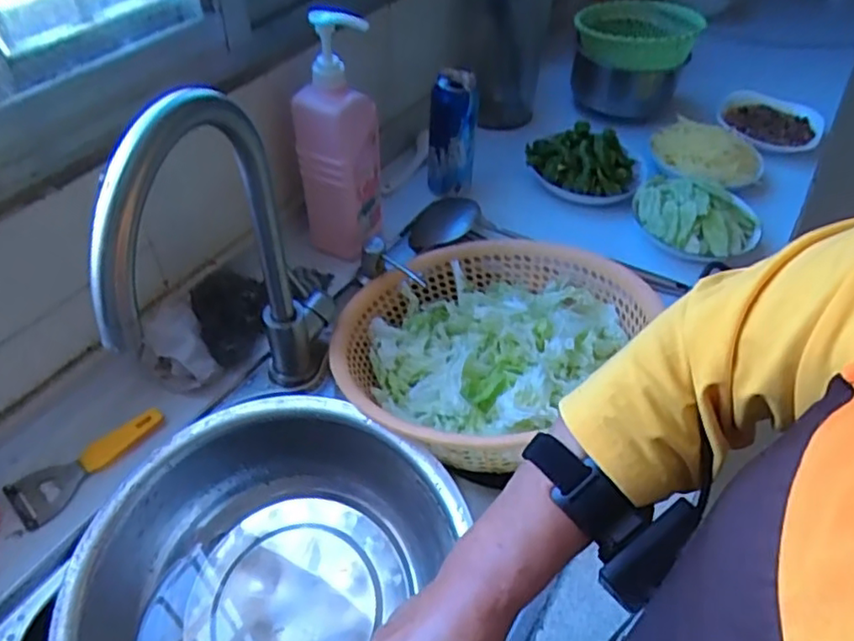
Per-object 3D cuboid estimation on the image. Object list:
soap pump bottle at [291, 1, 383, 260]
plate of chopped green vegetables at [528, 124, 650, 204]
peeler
[{"bbox_3d":[-0.102,-0.208,0.740,0.093,0.293,0.067,-1,47,-5],"label":"soap pump bottle"},{"bbox_3d":[0.243,-0.235,0.942,0.173,0.063,0.158,2,47,-2],"label":"plate of chopped green vegetables"},{"bbox_3d":[-0.328,0.137,0.617,0.148,0.012,0.047,-34,58,-30],"label":"peeler"}]

